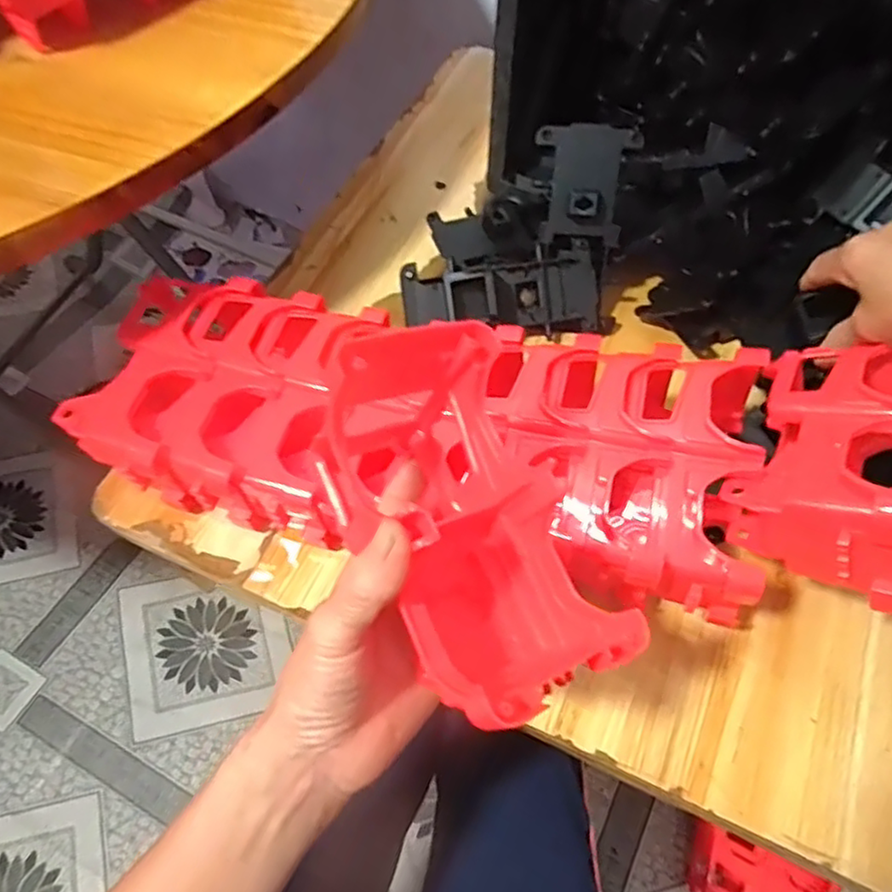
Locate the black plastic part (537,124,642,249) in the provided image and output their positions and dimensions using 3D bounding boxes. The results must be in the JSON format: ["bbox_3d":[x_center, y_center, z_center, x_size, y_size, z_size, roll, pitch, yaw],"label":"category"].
[{"bbox_3d":[0.100,-0.193,0.484,0.068,0.080,0.023,10,24,6],"label":"black plastic part"}]

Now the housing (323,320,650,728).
[{"bbox_3d":[0.005,0.036,0.289,0.087,0.084,0.164,-22,86,-15],"label":"housing"}]

